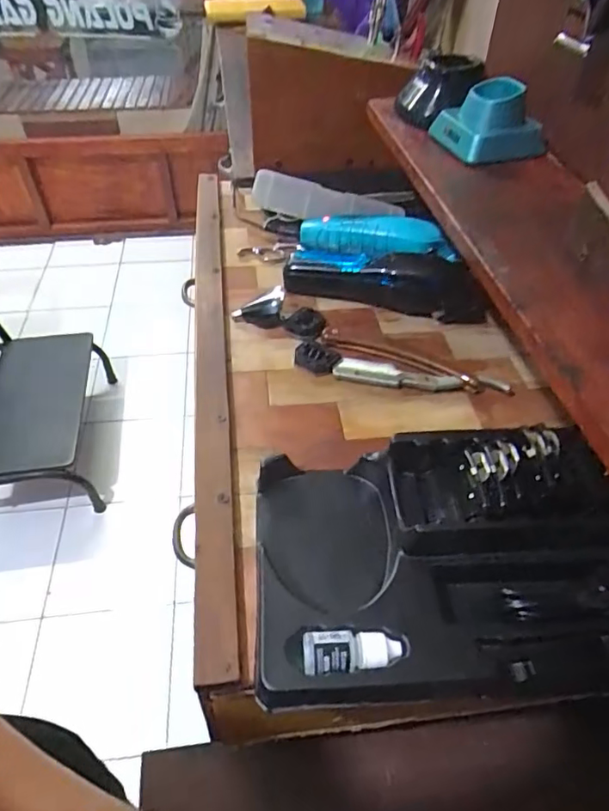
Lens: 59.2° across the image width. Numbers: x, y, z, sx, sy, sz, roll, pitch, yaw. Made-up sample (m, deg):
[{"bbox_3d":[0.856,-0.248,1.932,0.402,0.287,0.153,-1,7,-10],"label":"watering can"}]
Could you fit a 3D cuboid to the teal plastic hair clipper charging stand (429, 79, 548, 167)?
[{"bbox_3d":[0.154,-0.239,0.442,0.069,0.050,0.062,-12,49,-12],"label":"teal plastic hair clipper charging stand"}]

